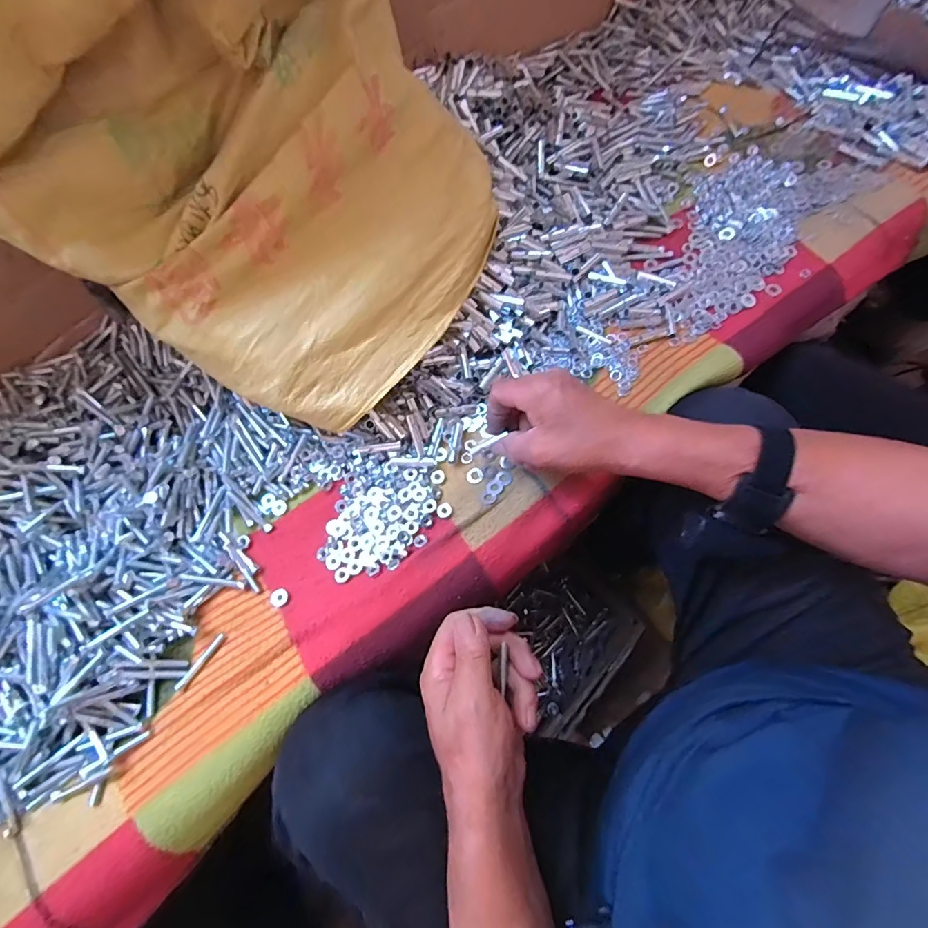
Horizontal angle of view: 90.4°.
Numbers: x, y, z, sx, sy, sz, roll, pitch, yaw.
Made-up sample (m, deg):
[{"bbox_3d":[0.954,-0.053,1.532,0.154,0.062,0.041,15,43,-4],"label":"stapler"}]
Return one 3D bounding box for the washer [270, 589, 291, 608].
[{"bbox_3d":[-0.179,0.130,0.447,0.017,0.005,0.017,-1,69,3],"label":"washer"}]

